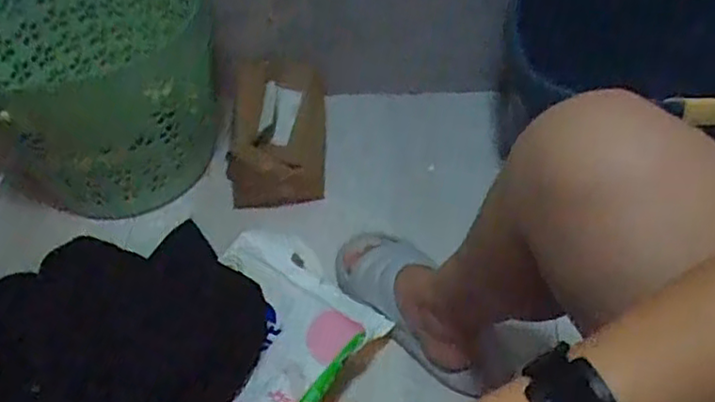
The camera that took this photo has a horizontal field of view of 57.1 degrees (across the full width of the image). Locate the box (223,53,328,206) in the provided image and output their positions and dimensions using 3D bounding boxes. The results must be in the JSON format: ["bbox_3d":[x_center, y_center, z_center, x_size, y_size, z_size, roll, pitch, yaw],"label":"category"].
[{"bbox_3d":[-0.131,-0.109,1.051,0.146,0.115,0.242,-4,49,2],"label":"box"}]

